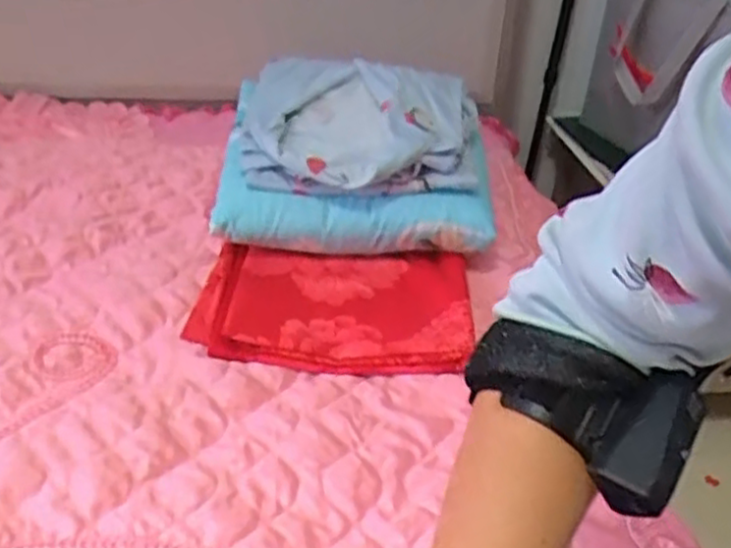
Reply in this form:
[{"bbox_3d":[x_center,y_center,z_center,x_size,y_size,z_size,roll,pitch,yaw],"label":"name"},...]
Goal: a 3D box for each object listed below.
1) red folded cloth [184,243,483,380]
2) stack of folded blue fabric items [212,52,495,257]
[{"bbox_3d":[-0.038,0.031,0.876,0.321,0.030,0.187,5,36,3],"label":"red folded cloth"},{"bbox_3d":[-0.011,-0.176,0.990,0.327,0.130,0.288,3,37,0],"label":"stack of folded blue fabric items"}]

